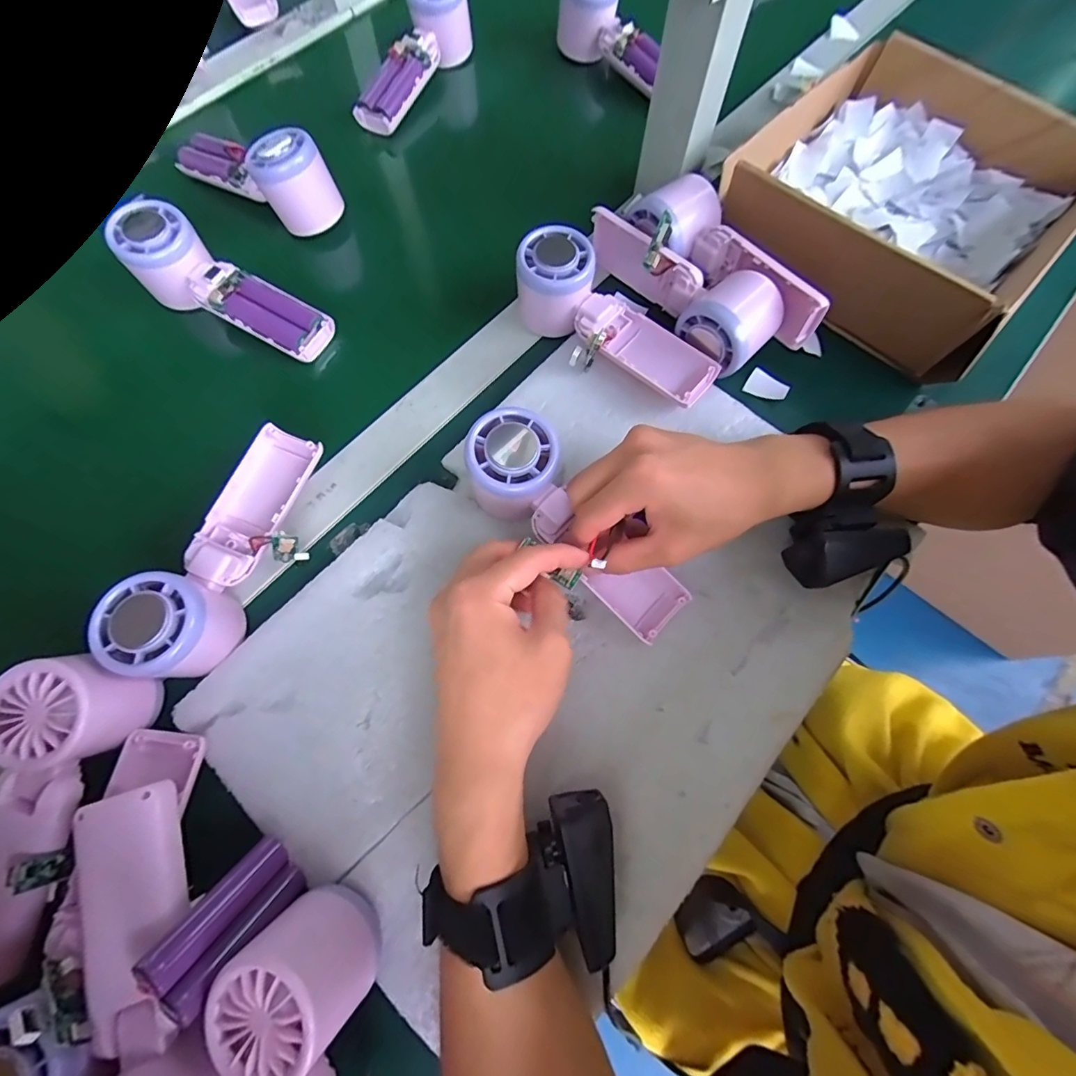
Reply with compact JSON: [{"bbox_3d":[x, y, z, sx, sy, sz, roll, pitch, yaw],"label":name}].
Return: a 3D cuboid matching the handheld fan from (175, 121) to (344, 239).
[{"bbox_3d":[-0.247,-0.321,0.408,0.162,0.055,0.047,31,74,10],"label":"handheld fan"}]

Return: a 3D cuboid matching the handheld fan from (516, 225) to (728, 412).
[{"bbox_3d":[0.049,-0.150,0.348,0.162,0.049,0.066,41,76,13],"label":"handheld fan"}]

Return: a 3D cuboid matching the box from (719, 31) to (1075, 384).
[{"bbox_3d":[0.278,-0.256,0.388,0.229,0.082,0.252,42,76,13],"label":"box"}]

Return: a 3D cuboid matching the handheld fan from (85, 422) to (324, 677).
[{"bbox_3d":[-0.185,0.004,0.296,0.061,0.047,0.161,19,72,7],"label":"handheld fan"}]

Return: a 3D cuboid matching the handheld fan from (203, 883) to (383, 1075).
[{"bbox_3d":[-0.103,0.254,0.209,0.061,0.053,0.164,-7,71,-2],"label":"handheld fan"}]

